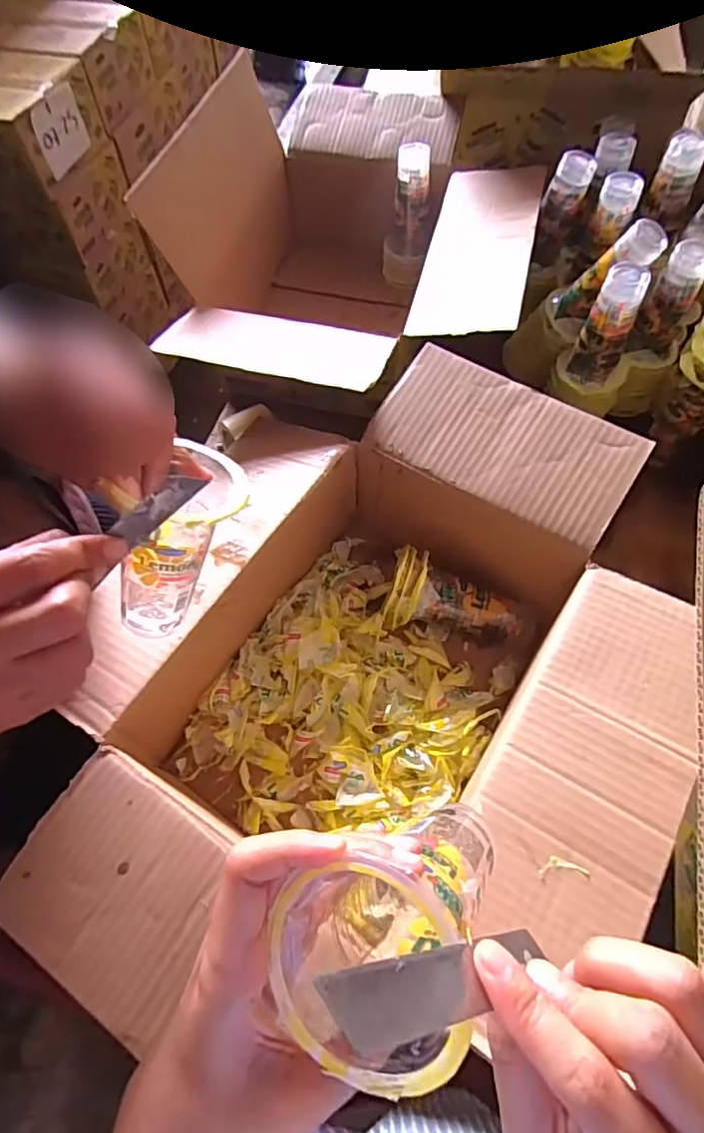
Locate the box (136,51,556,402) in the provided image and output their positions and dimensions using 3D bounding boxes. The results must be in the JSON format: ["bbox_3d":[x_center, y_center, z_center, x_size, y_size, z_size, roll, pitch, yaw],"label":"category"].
[{"bbox_3d":[0.012,-0.374,0.737,0.388,0.281,0.527,13,63,8],"label":"box"}]

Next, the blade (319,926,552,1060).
[{"bbox_3d":[0.028,0.119,0.165,0.004,0.095,0.018,-35,51,31],"label":"blade"}]

